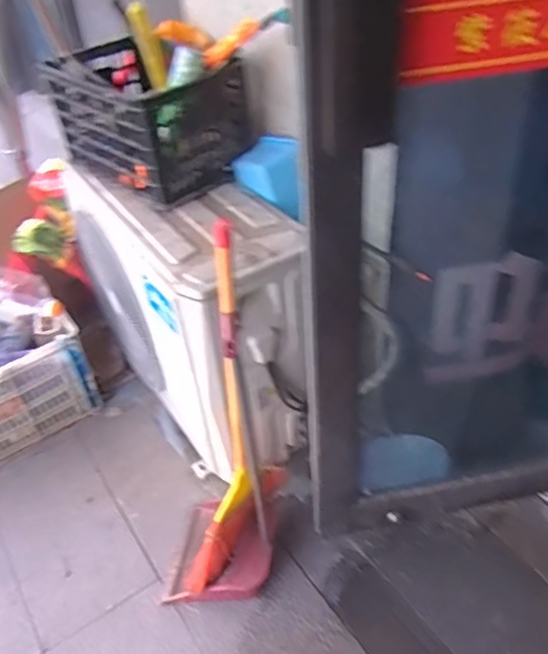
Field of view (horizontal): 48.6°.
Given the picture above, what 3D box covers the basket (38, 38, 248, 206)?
[{"bbox_3d":[-0.333,-0.568,1.626,0.503,0.262,0.356,26,49,32],"label":"basket"}]

